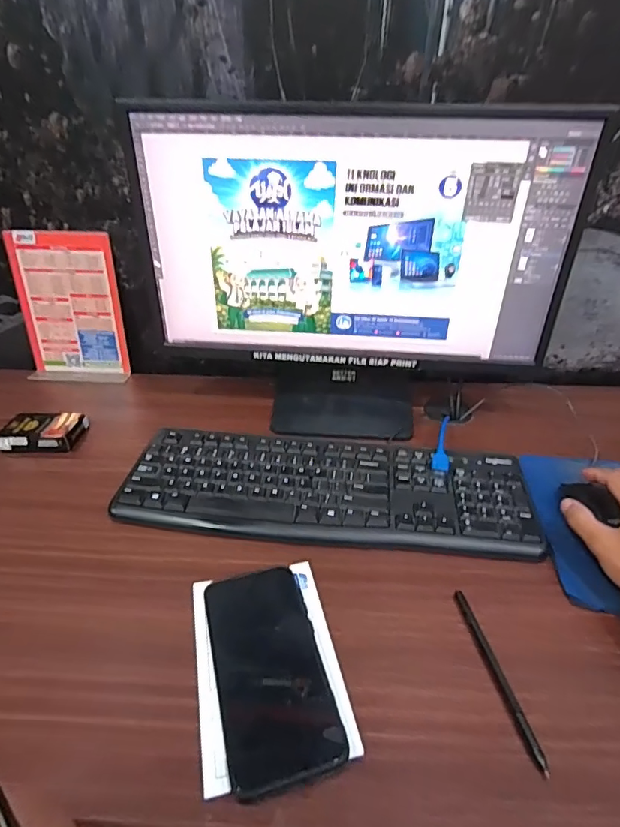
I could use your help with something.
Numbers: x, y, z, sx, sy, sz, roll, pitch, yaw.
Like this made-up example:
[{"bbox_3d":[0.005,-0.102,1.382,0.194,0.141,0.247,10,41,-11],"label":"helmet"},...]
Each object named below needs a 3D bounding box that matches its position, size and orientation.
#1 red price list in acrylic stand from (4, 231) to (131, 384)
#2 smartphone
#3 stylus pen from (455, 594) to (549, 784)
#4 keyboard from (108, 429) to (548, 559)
[{"bbox_3d":[-0.353,-0.151,0.708,0.144,0.207,0.062,3,37,3],"label":"red price list in acrylic stand"},{"bbox_3d":[-0.031,0.191,0.368,0.078,0.012,0.157,-10,38,-13],"label":"smartphone"},{"bbox_3d":[0.143,0.197,0.368,0.007,0.005,0.136,-6,38,-8],"label":"stylus pen"},{"bbox_3d":[0.018,0.079,0.525,0.423,0.015,0.147,3,37,4],"label":"keyboard"}]

